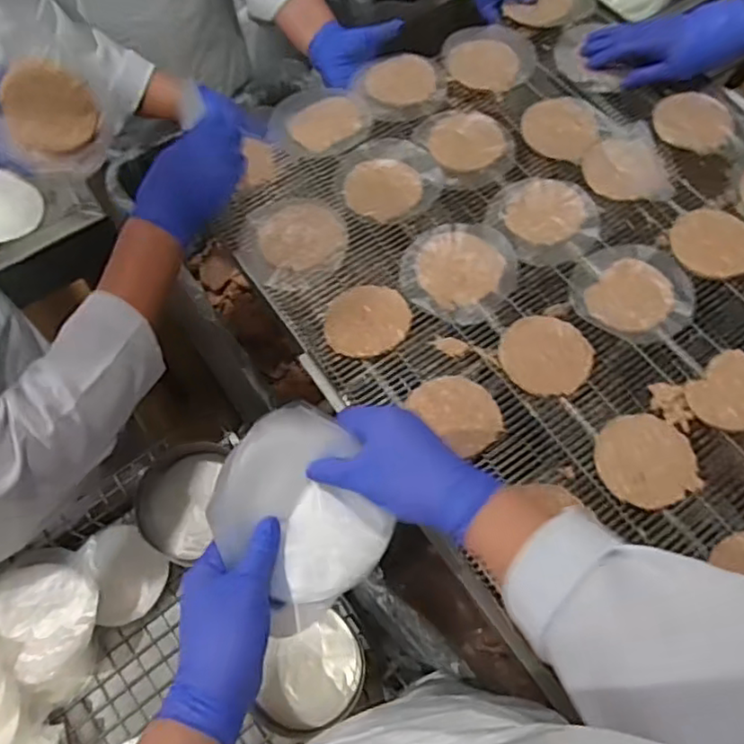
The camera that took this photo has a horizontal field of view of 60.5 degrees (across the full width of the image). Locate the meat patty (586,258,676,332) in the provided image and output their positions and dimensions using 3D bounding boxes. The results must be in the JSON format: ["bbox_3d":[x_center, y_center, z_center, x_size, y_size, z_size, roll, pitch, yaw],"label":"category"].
[{"bbox_3d":[0.266,-0.078,0.654,0.077,0.012,0.088,39,72,19],"label":"meat patty"}]

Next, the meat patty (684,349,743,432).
[{"bbox_3d":[0.345,0.020,0.605,0.086,0.005,0.069,-38,69,-14],"label":"meat patty"}]

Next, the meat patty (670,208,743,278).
[{"bbox_3d":[0.368,-0.142,0.682,0.085,0.008,0.082,-1,65,2],"label":"meat patty"}]

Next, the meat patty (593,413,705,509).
[{"bbox_3d":[0.249,0.080,0.578,0.086,0.007,0.084,-5,65,1],"label":"meat patty"}]

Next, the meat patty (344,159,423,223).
[{"bbox_3d":[0.012,-0.209,0.728,0.084,0.014,0.076,18,67,11],"label":"meat patty"}]

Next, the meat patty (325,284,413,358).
[{"bbox_3d":[-0.005,-0.052,0.652,0.083,0.009,0.080,9,66,7],"label":"meat patty"}]

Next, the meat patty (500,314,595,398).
[{"bbox_3d":[0.171,-0.017,0.628,0.087,0.010,0.076,21,68,12],"label":"meat patty"}]

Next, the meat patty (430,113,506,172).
[{"bbox_3d":[0.112,-0.273,0.757,0.087,0.005,0.086,-1,65,2],"label":"meat patty"}]

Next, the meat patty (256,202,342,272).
[{"bbox_3d":[-0.081,-0.151,0.703,0.084,0.017,0.086,-1,65,2],"label":"meat patty"}]

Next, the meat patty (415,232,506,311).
[{"bbox_3d":[0.093,-0.111,0.678,0.087,0.010,0.086,-1,65,2],"label":"meat patty"}]

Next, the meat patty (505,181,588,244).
[{"bbox_3d":[0.194,-0.177,0.706,0.081,0.008,0.076,16,67,10],"label":"meat patty"}]

